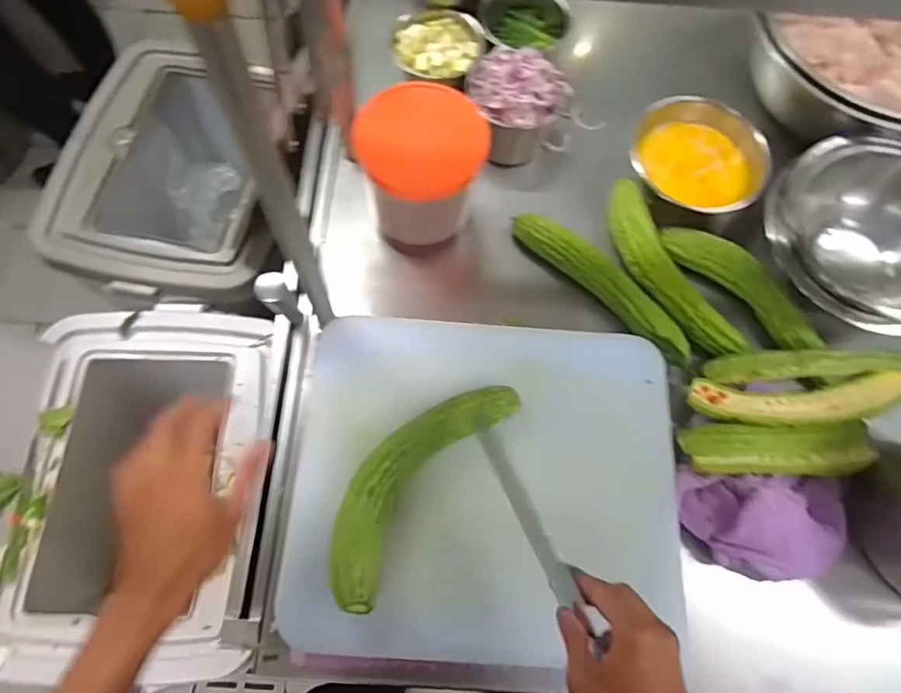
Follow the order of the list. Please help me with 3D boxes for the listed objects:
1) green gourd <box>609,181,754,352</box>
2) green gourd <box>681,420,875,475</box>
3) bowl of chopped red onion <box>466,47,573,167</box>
[{"bbox_3d":[0.257,-0.091,0.675,0.055,0.035,0.244,-25,72,-11],"label":"green gourd"},{"bbox_3d":[0.357,0.110,0.601,0.204,0.033,0.054,-1,69,-3],"label":"green gourd"},{"bbox_3d":[0.082,-0.312,0.751,0.119,0.144,0.096,-7,69,-5],"label":"bowl of chopped red onion"}]

